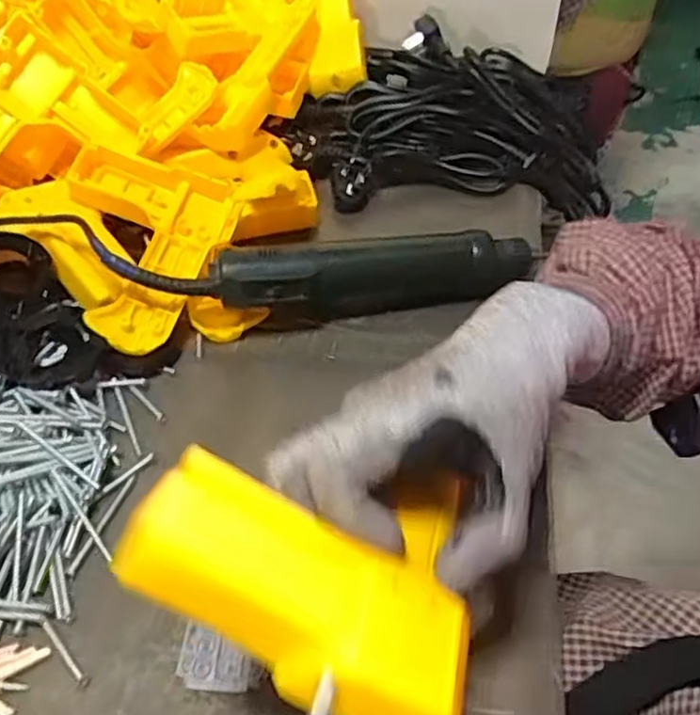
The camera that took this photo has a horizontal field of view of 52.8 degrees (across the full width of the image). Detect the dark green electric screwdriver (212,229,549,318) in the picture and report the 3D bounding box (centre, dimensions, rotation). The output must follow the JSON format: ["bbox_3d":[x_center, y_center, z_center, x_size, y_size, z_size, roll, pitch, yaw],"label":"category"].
[{"bbox_3d":[0.021,-0.055,0.470,0.214,0.043,0.042,-7,49,-6],"label":"dark green electric screwdriver"}]

